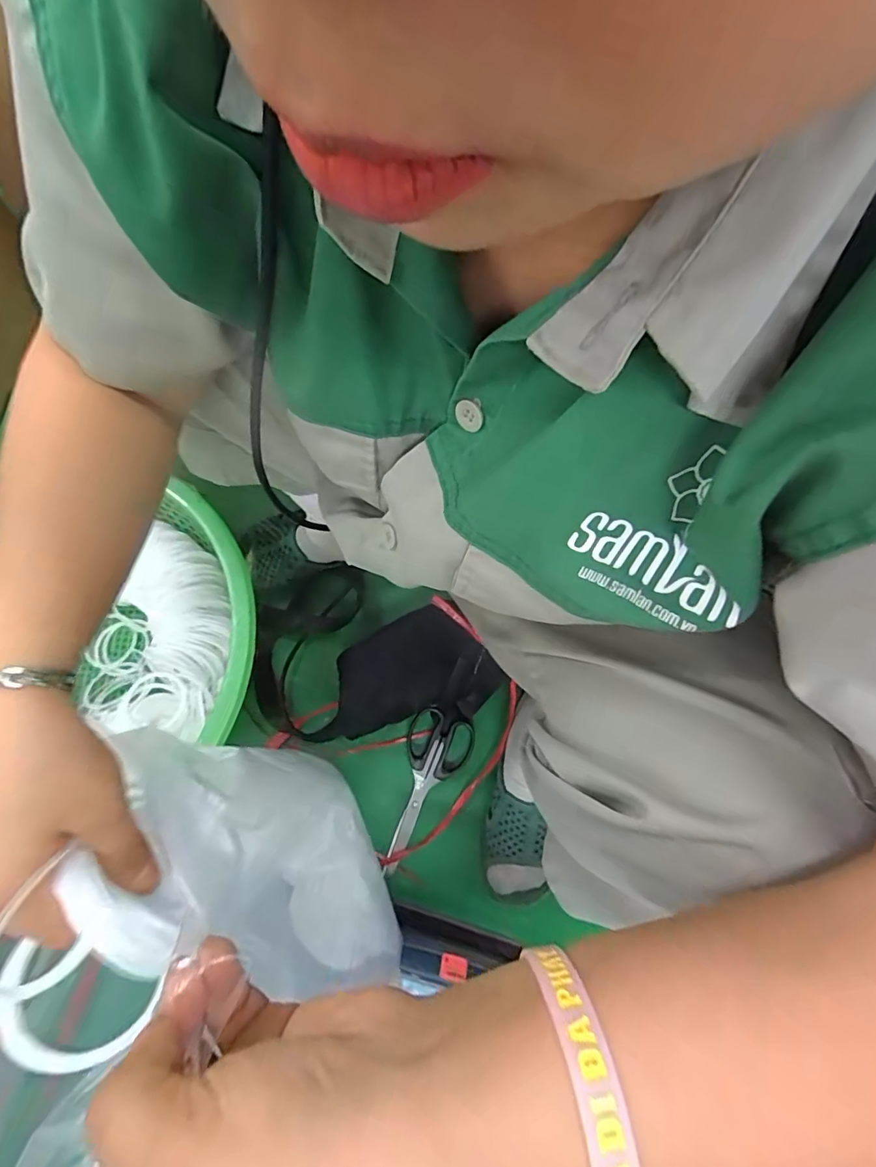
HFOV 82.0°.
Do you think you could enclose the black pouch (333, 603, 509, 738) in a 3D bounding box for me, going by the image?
[{"bbox_3d":[-0.031,0.109,0.586,0.193,0.071,0.138,-29,76,-7],"label":"black pouch"}]

